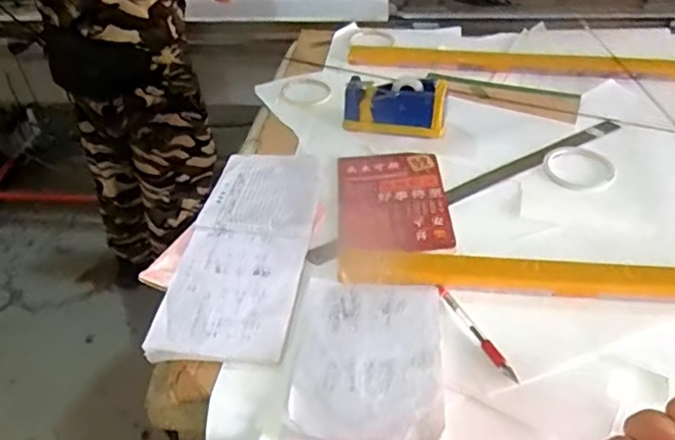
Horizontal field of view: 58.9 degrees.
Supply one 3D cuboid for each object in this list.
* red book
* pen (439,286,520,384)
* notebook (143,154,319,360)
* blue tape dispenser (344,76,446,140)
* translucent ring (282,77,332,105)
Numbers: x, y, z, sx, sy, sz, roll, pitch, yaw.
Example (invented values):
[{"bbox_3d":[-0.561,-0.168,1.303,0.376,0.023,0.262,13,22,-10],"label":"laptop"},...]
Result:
[{"bbox_3d":[0.068,-0.028,0.742,0.129,0.009,0.192,-3,39,2],"label":"red book"},{"bbox_3d":[0.133,0.108,0.580,0.011,0.005,0.125,-18,41,-17],"label":"pen"},{"bbox_3d":[-0.099,0.019,0.694,0.134,0.016,0.342,7,39,3],"label":"notebook"},{"bbox_3d":[0.083,-0.162,0.856,0.148,0.070,0.067,8,41,14],"label":"blue tape dispenser"},{"bbox_3d":[-0.051,-0.205,0.957,0.077,0.008,0.088,-6,39,-2],"label":"translucent ring"}]

